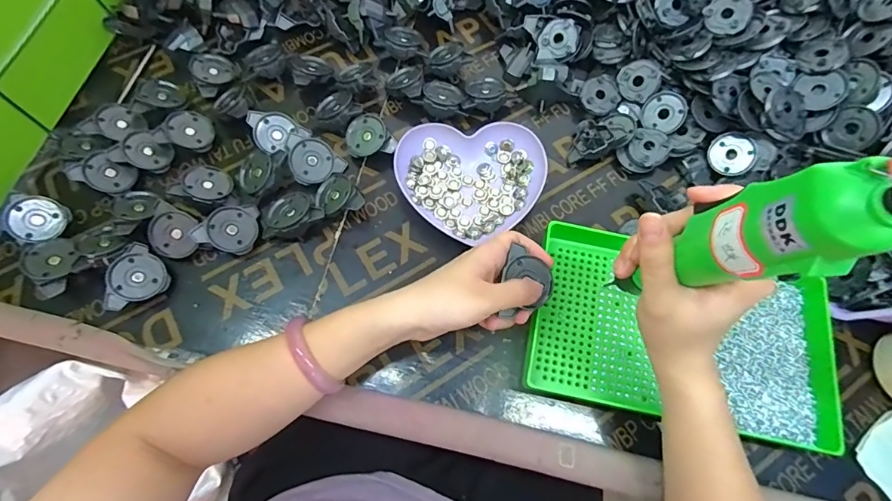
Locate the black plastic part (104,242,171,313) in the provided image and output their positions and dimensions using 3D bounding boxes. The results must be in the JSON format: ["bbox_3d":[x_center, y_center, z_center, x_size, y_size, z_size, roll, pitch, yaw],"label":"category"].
[{"bbox_3d":[-0.285,0.022,0.398,0.052,0.016,0.052,-23,88,-26],"label":"black plastic part"}]

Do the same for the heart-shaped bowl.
[{"bbox_3d":[0.027,-0.072,0.446,0.144,0.025,0.124,-3,70,-2],"label":"heart-shaped bowl"}]

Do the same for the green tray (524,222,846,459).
[{"bbox_3d":[0.204,0.067,0.388,0.244,0.031,0.158,13,70,4],"label":"green tray"}]

